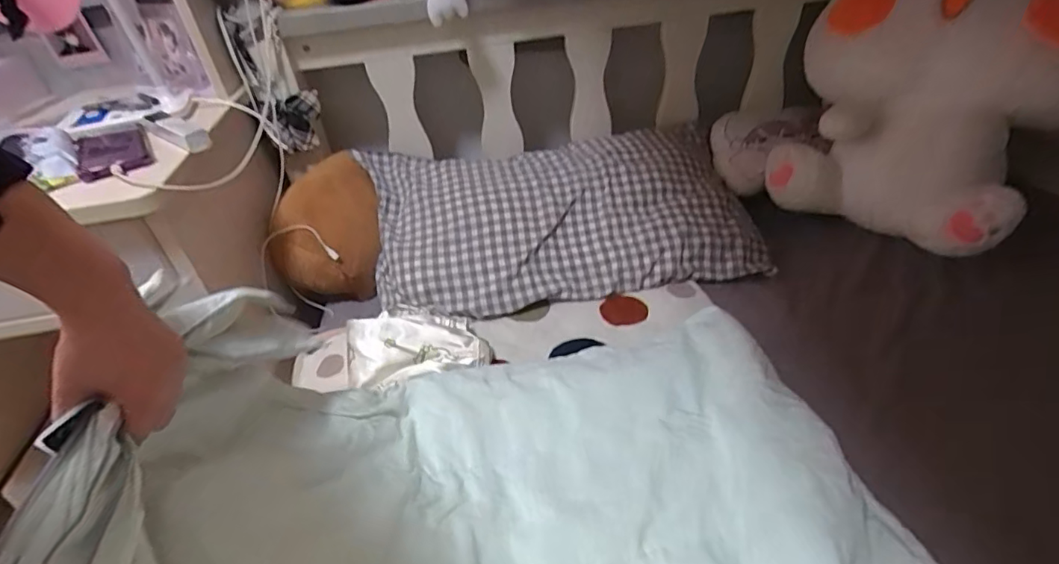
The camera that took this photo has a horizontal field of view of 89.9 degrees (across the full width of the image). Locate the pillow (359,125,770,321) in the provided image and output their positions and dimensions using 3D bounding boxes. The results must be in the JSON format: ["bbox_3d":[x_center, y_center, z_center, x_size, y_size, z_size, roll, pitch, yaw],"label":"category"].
[{"bbox_3d":[0.054,-0.129,1.004,0.689,0.151,0.359,-9,38,-3],"label":"pillow"}]

